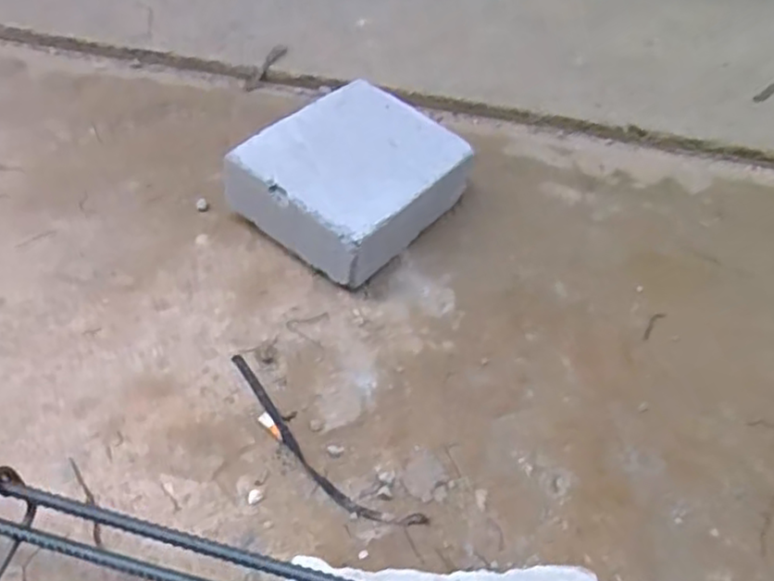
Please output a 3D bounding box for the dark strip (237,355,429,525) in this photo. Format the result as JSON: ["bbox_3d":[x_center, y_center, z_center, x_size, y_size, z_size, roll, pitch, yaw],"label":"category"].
[{"bbox_3d":[-0.063,0.132,0.586,0.220,0.008,0.037,35,59,22],"label":"dark strip"}]

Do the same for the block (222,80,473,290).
[{"bbox_3d":[-0.038,-0.115,0.722,0.171,0.086,0.205,33,58,20],"label":"block"}]

